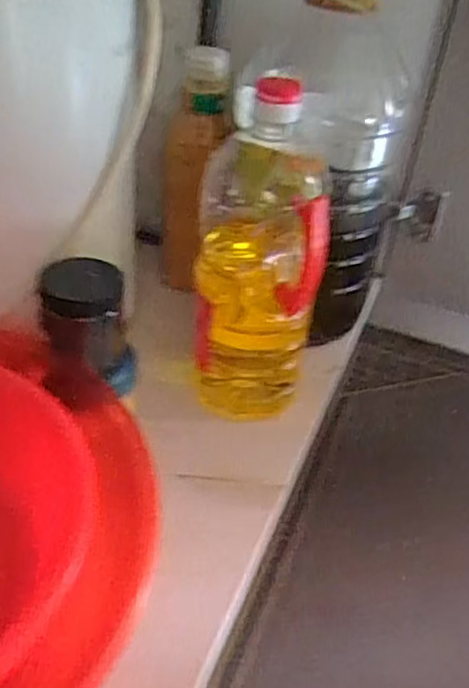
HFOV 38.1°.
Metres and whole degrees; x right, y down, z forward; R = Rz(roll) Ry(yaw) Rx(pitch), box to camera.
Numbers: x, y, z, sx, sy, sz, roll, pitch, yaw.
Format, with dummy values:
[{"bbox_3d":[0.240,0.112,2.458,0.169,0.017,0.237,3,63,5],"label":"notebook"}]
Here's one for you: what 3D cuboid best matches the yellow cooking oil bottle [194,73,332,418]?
[{"bbox_3d":[0.021,-0.078,0.563,0.100,0.260,0.114,6,39,-2],"label":"yellow cooking oil bottle"}]

